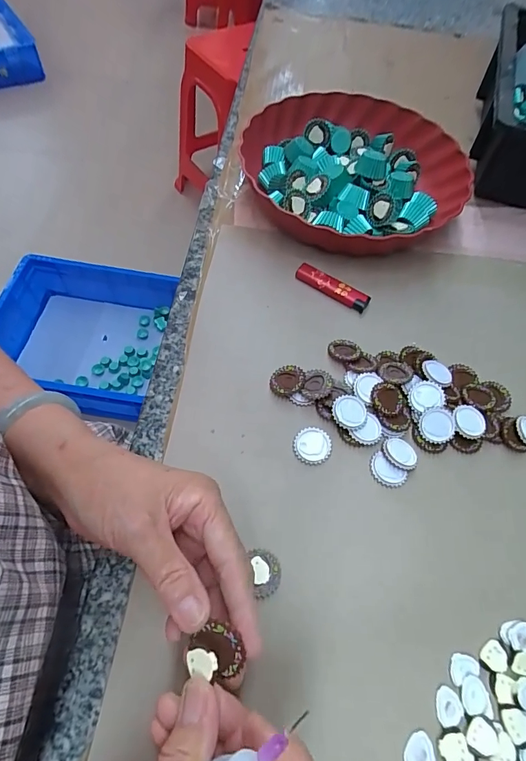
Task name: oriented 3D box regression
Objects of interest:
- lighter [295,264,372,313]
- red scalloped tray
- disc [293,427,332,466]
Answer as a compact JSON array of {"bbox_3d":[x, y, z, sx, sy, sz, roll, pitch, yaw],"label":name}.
[{"bbox_3d":[0.067,-0.091,0.394,0.074,0.012,0.018,30,63,13],"label":"lighter"},{"bbox_3d":[0.098,-0.230,0.452,0.243,0.048,0.257,14,61,5],"label":"red scalloped tray"},{"bbox_3d":[0.038,0.050,0.314,0.028,0.006,0.028,1,60,-2],"label":"disc"}]

